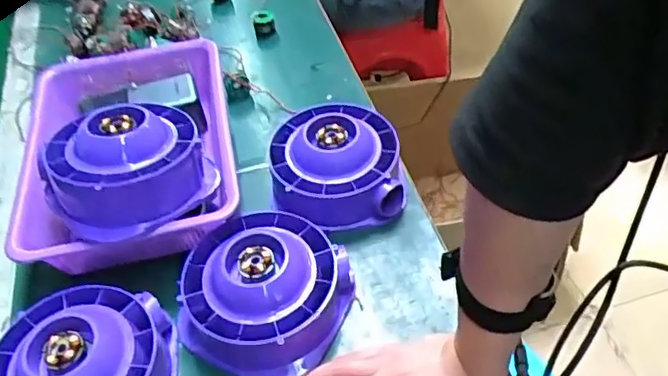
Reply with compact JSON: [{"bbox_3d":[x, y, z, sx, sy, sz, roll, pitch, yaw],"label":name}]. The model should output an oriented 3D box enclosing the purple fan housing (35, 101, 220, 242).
[{"bbox_3d":[-0.186,-0.021,0.529,0.142,0.081,0.133,-20,51,-14],"label":"purple fan housing"}]

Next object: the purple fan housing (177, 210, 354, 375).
[{"bbox_3d":[-0.058,0.084,0.499,0.124,0.066,0.131,-3,49,3],"label":"purple fan housing"}]

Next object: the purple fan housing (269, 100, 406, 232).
[{"bbox_3d":[0.001,-0.026,0.586,0.127,0.068,0.127,-5,48,1],"label":"purple fan housing"}]

